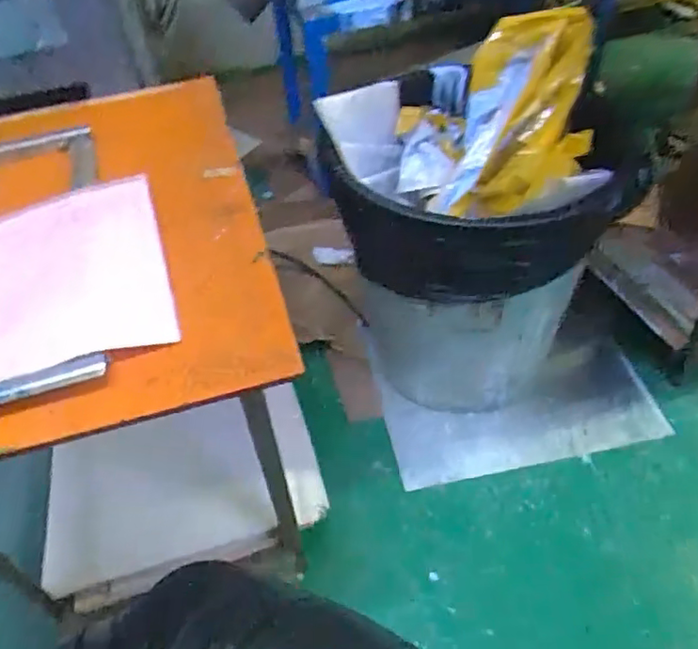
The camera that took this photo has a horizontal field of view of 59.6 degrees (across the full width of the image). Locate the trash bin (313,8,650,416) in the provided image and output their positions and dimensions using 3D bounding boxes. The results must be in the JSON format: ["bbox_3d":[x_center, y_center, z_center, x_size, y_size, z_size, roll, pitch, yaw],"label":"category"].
[{"bbox_3d":[0.204,-0.191,1.192,0.434,0.715,0.492,0,48,6],"label":"trash bin"}]

